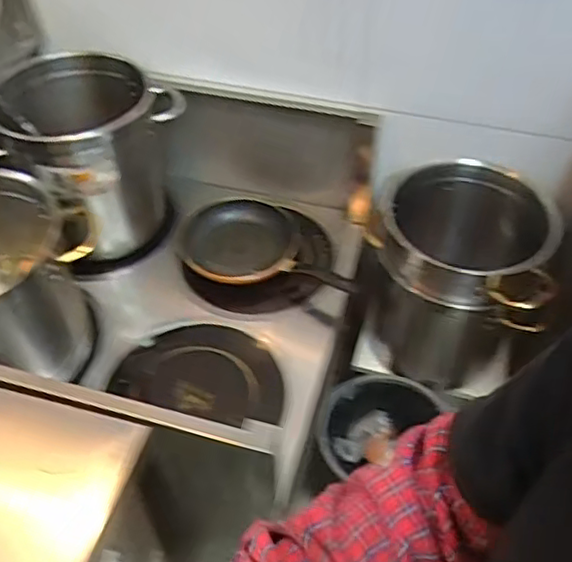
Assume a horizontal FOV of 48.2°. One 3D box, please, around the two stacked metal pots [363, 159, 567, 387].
[{"bbox_3d":[0.330,-0.004,1.294,0.342,0.346,0.295,10,50,10],"label":"two stacked metal pots"}]

